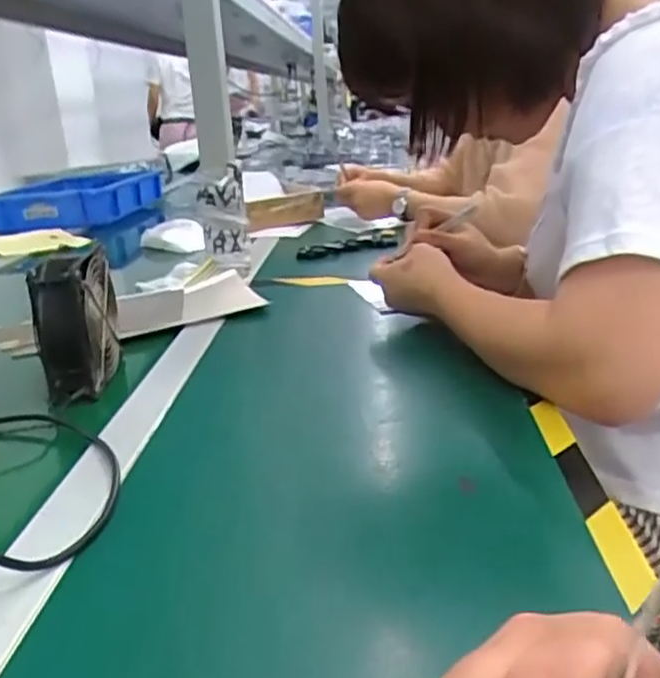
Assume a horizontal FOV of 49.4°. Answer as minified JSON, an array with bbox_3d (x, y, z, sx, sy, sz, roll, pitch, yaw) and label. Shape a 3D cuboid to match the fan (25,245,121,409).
[{"bbox_3d":[-0.233,-0.019,0.660,0.051,0.110,0.095,-5,20,-2],"label":"fan"}]

